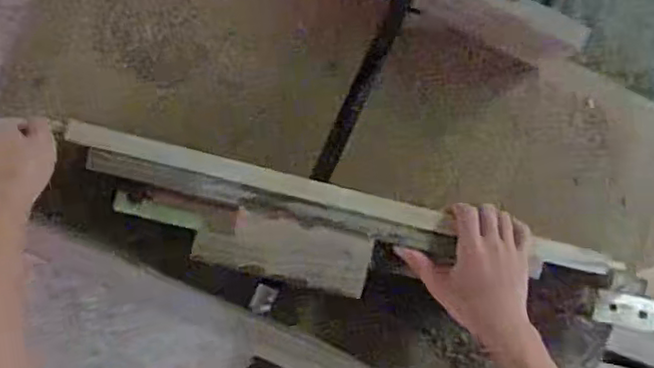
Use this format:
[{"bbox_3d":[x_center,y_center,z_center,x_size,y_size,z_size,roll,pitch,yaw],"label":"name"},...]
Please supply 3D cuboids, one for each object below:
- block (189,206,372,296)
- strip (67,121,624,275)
[{"bbox_3d":[-0.044,0.069,0.684,0.180,0.021,0.064,13,82,-4],"label":"block"},{"bbox_3d":[0.028,0.016,0.693,0.586,0.026,0.029,14,82,-7],"label":"strip"}]

